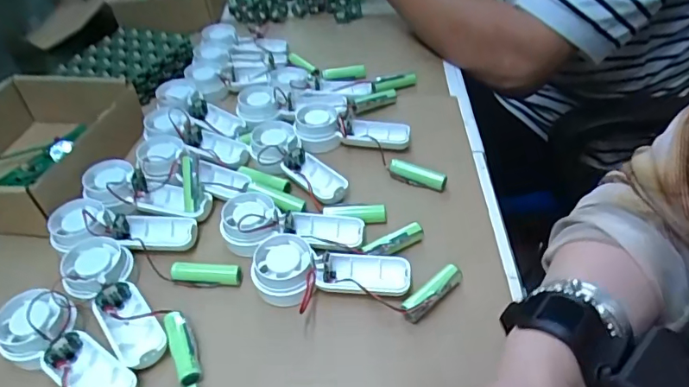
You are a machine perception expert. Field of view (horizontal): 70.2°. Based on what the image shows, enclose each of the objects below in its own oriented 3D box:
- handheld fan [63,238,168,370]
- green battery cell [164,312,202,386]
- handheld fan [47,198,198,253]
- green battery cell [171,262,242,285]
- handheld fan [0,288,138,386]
[{"bbox_3d":[-0.158,0.072,0.338,0.044,0.022,0.111,-29,50,-28],"label":"handheld fan"},{"bbox_3d":[-0.105,0.100,0.320,0.015,0.014,0.051,-18,45,-17],"label":"green battery cell"},{"bbox_3d":[-0.174,0.030,0.384,0.115,0.029,0.044,3,43,4],"label":"handheld fan"},{"bbox_3d":[-0.102,0.060,0.362,0.052,0.014,0.012,3,43,4],"label":"green battery cell"},{"bbox_3d":[-0.177,0.102,0.310,0.110,0.029,0.043,25,49,26],"label":"handheld fan"}]

